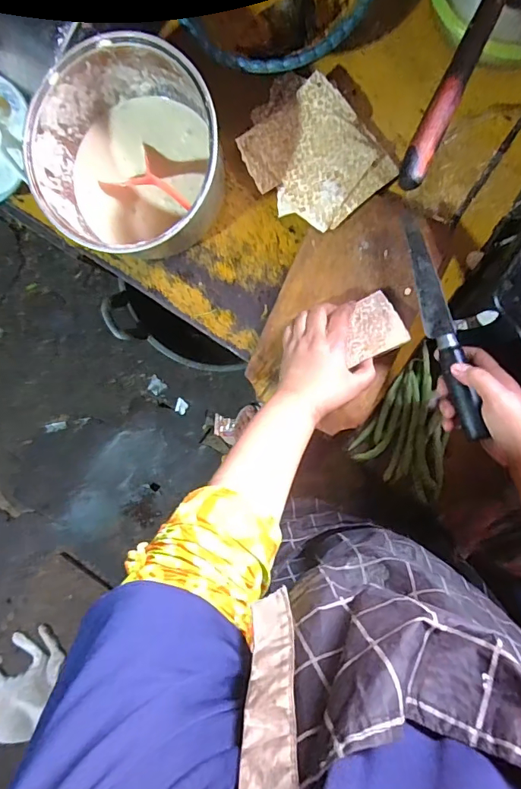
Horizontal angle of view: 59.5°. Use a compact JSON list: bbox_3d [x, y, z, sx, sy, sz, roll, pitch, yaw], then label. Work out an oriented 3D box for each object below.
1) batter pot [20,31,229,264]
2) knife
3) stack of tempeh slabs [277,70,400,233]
[{"bbox_3d":[-0.139,-0.255,0.506,0.197,0.110,0.194,0,95,4],"label":"batter pot"},{"bbox_3d":[0.184,-0.079,0.476,0.024,0.026,0.253,-13,77,5],"label":"knife"},{"bbox_3d":[0.066,-0.268,0.523,0.123,0.017,0.144,-37,86,10],"label":"stack of tempeh slabs"}]

